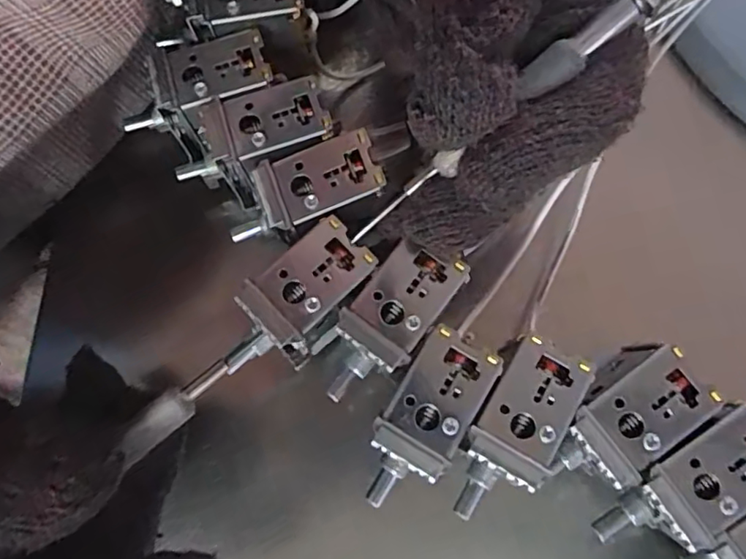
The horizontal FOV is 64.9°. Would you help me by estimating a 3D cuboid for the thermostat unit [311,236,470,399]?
[{"bbox_3d":[0.004,0.013,0.174,0.022,0.018,0.049,36,77,10],"label":"thermostat unit"}]

